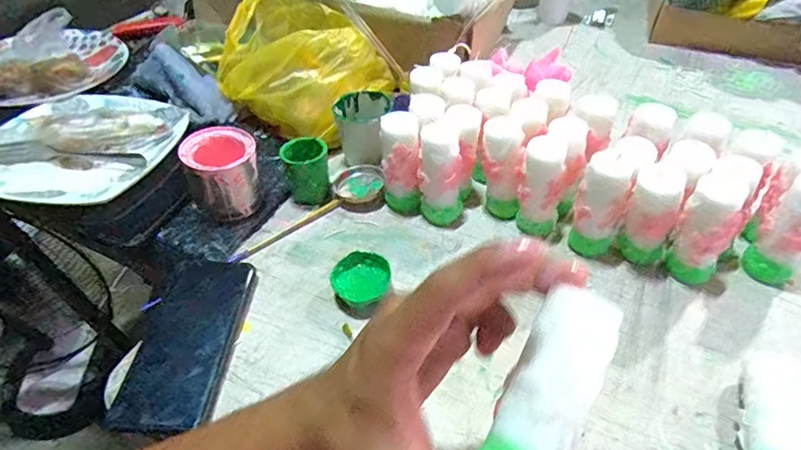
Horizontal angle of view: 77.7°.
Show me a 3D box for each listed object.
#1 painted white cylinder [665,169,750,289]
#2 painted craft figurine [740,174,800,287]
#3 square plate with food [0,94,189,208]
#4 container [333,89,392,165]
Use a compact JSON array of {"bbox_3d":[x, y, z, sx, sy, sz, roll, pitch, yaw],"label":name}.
[{"bbox_3d":[0.277,0.008,0.455,0.046,0.104,0.044,35,53,29],"label":"painted white cylinder"},{"bbox_3d":[0.367,0.000,0.459,0.053,0.111,0.045,-30,53,-29],"label":"painted craft figurine"},{"bbox_3d":[-0.374,-0.100,0.587,0.215,0.053,0.197,9,45,7],"label":"square plate with food"},{"bbox_3d":[-0.044,-0.114,0.602,0.067,0.070,0.065,1,44,-2],"label":"container"}]

